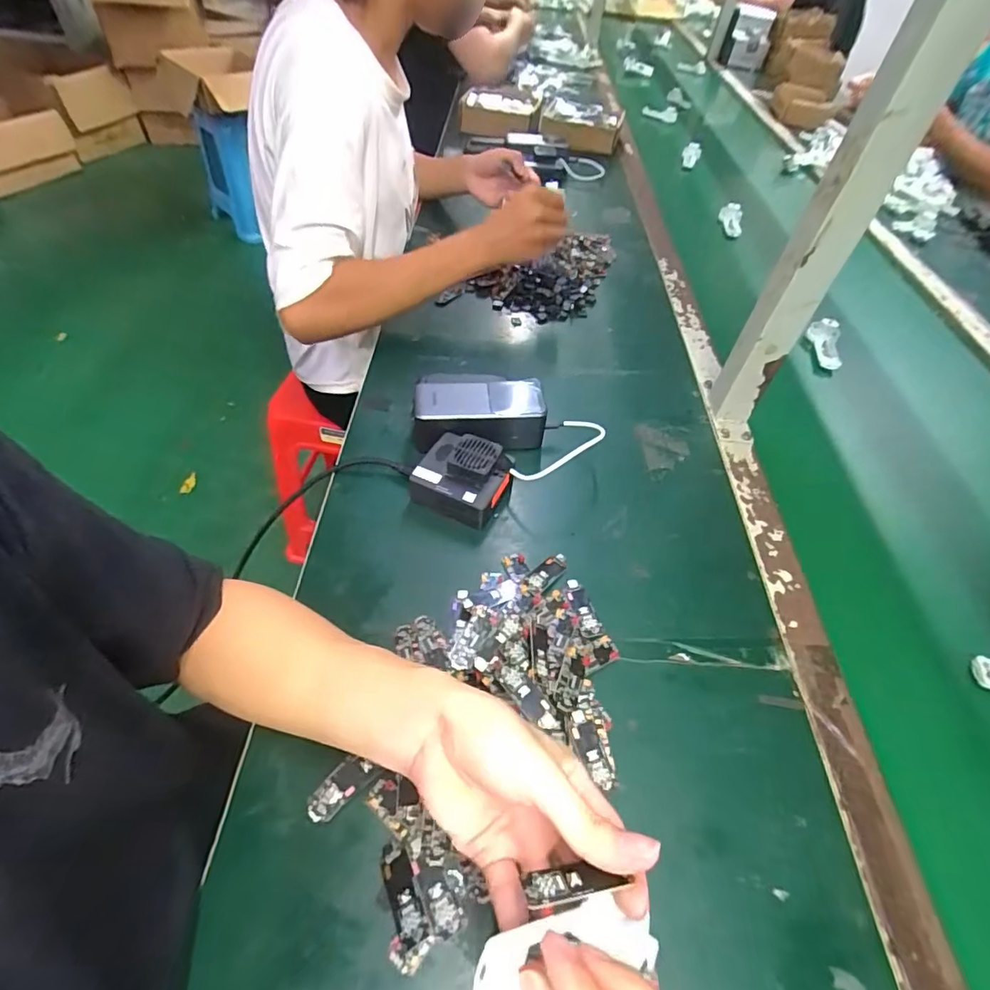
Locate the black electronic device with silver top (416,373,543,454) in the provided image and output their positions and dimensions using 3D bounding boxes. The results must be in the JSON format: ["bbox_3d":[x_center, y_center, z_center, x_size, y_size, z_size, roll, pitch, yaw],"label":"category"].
[{"bbox_3d":[-0.017,-0.082,0.527,0.129,0.060,0.057,-3,51,-6],"label":"black electronic device with silver top"}]

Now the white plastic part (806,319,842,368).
[{"bbox_3d":[0.442,-0.202,0.685,0.043,0.030,0.079,21,52,13],"label":"white plastic part"}]

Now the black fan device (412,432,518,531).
[{"bbox_3d":[-0.029,-0.017,0.481,0.083,0.047,0.070,18,52,11],"label":"black fan device"}]

